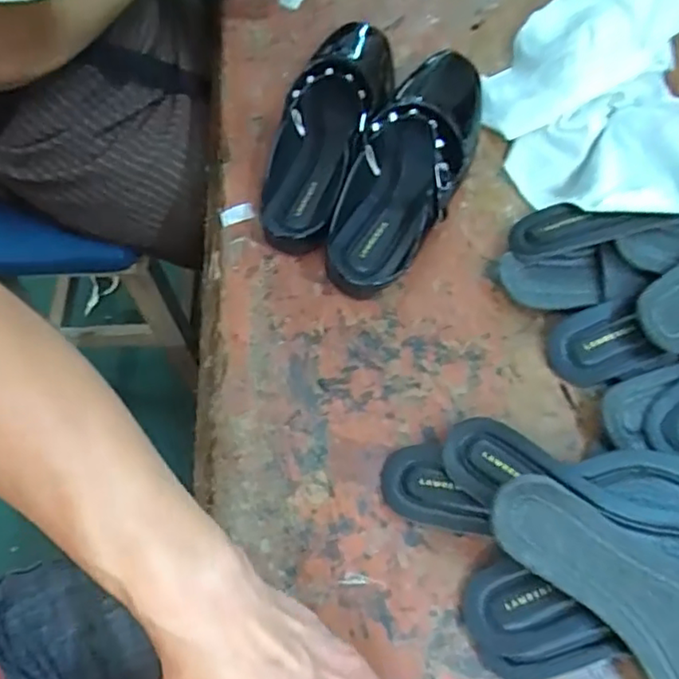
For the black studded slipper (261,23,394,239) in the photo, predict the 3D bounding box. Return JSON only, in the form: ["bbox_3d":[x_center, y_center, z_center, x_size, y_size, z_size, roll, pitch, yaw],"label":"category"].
[{"bbox_3d":[-0.004,-0.182,0.508,0.076,0.060,0.237,18,64,5],"label":"black studded slipper"}]

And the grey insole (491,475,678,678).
[{"bbox_3d":[0.181,0.152,0.356,0.216,0.023,0.070,43,76,3],"label":"grey insole"}]

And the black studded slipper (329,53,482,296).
[{"bbox_3d":[0.062,-0.146,0.497,0.078,0.065,0.252,23,65,7],"label":"black studded slipper"}]

